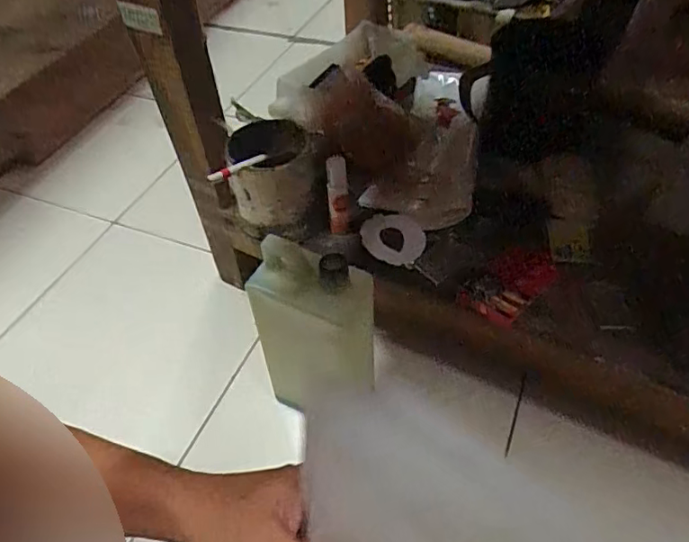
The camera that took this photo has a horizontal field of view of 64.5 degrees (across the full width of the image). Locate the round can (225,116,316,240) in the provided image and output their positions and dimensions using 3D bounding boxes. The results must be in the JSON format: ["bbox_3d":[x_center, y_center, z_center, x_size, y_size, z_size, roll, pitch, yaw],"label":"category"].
[{"bbox_3d":[-0.075,-0.092,0.552,0.086,0.087,0.093,-12,49,-6],"label":"round can"}]

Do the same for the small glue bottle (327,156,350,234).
[{"bbox_3d":[-0.006,-0.072,0.533,0.019,0.083,0.024,-1,48,3],"label":"small glue bottle"}]

